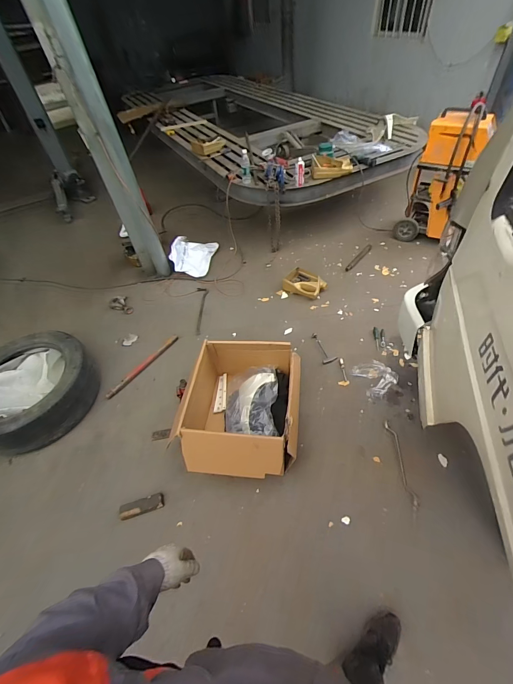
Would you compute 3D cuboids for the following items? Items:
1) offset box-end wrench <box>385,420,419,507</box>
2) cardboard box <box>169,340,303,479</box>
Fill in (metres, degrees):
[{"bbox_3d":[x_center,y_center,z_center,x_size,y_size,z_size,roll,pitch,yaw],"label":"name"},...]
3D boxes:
[{"bbox_3d":[0.684,0.561,1.481,0.044,0.013,0.398,-5,47,3],"label":"offset box-end wrench"},{"bbox_3d":[-0.055,0.323,1.554,0.534,0.328,0.644,1,50,10],"label":"cardboard box"}]

